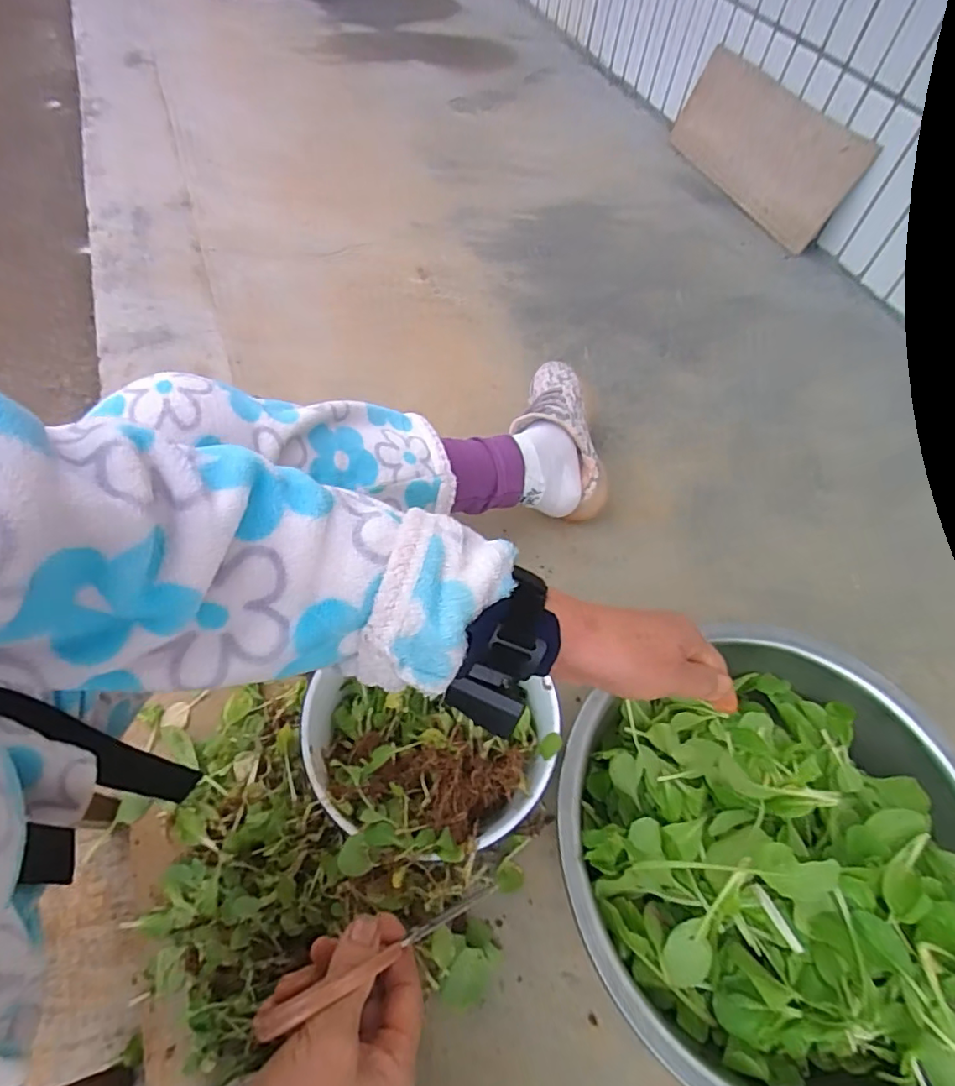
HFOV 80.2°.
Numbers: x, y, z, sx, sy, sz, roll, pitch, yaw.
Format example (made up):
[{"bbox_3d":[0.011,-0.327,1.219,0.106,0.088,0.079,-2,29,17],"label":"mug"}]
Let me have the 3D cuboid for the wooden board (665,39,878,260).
[{"bbox_3d":[0.615,-0.890,1.262,0.030,0.202,0.557,2,52,-26],"label":"wooden board"}]

